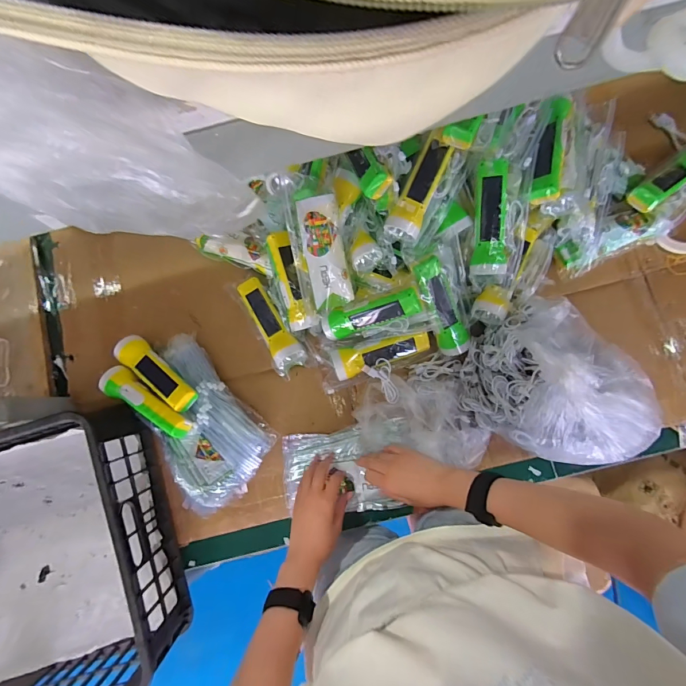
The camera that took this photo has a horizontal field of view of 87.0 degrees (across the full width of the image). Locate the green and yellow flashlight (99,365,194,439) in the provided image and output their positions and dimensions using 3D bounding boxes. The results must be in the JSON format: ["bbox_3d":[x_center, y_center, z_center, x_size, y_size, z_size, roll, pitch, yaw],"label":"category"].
[{"bbox_3d":[-0.327,0.095,0.595,0.170,0.039,0.046,29,84,6],"label":"green and yellow flashlight"}]

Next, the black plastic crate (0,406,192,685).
[{"bbox_3d":[-0.596,0.373,0.573,0.610,0.135,0.398,-16,82,0],"label":"black plastic crate"}]

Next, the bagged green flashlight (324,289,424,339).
[{"bbox_3d":[0.046,-0.042,0.594,0.171,0.045,0.056,-15,81,25],"label":"bagged green flashlight"}]

